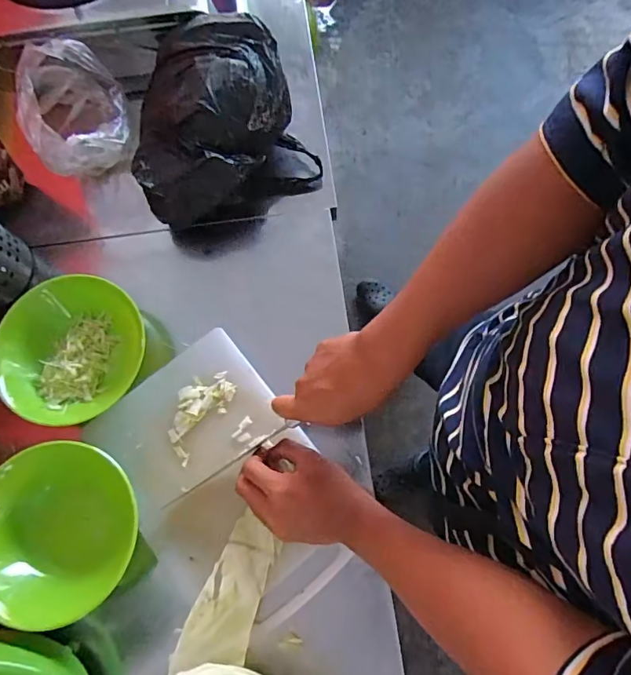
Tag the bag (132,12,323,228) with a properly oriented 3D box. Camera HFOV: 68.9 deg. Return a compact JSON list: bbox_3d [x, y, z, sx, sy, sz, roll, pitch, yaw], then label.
[{"bbox_3d":[-0.133,-0.272,0.588,0.213,0.118,0.202,-26,74,-6],"label":"bag"}]

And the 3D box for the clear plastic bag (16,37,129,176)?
[{"bbox_3d":[-0.304,-0.281,0.581,0.122,0.084,0.148,-26,74,-6],"label":"clear plastic bag"}]

